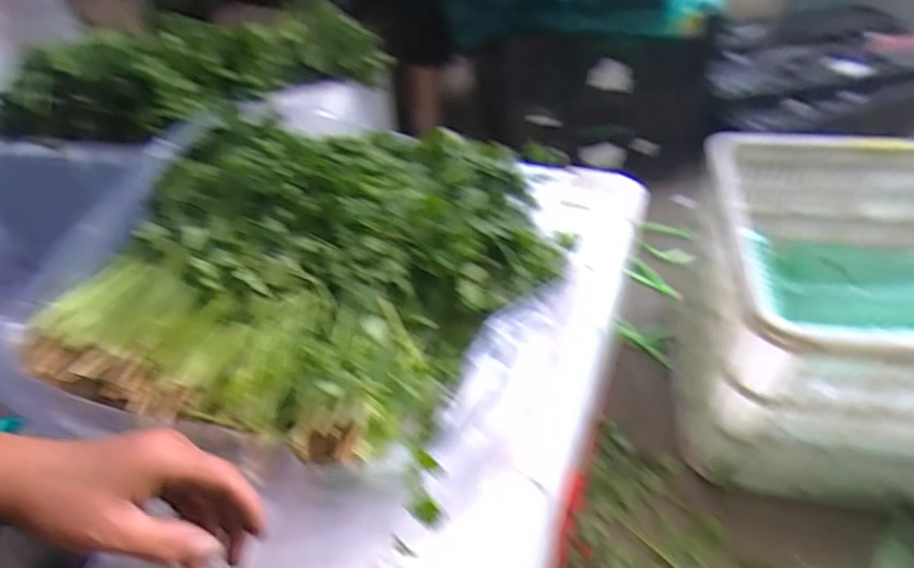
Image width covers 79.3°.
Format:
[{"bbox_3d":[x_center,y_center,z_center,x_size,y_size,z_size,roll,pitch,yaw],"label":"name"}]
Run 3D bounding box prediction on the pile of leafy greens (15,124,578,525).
[{"bbox_3d":[-0.126,-0.021,0.499,0.412,0.101,0.345,12,46,20],"label":"pile of leafy greens"}]

